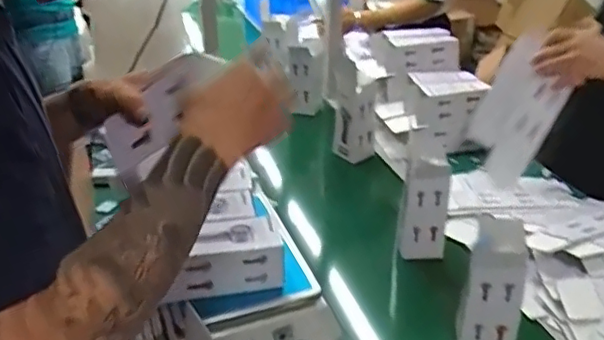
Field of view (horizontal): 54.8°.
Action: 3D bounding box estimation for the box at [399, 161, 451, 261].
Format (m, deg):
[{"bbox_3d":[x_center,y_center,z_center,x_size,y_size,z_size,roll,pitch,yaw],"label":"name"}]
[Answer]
[{"bbox_3d":[0.213,0.073,0.999,0.078,0.172,0.044,9,30,16],"label":"box"}]

